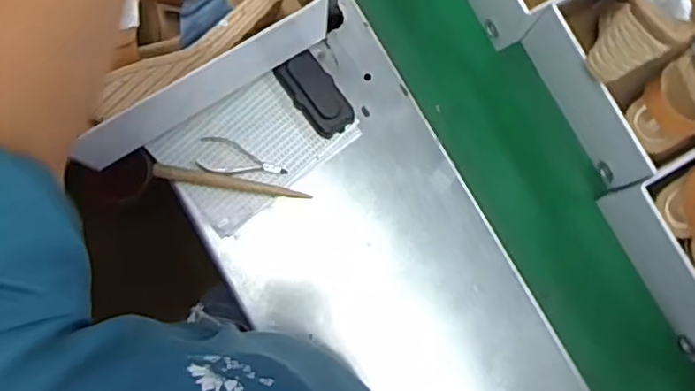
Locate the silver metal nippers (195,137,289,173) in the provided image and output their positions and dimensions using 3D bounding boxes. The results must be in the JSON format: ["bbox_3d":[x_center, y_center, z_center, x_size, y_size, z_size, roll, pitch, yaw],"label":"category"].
[{"bbox_3d":[-0.119,-0.042,0.682,0.100,0.008,0.042,10,81,-3],"label":"silver metal nippers"}]

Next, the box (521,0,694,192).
[{"bbox_3d":[0.380,-0.169,0.642,0.260,0.206,0.205,-27,85,-8],"label":"box"}]

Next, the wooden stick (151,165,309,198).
[{"bbox_3d":[-0.129,-0.014,0.671,0.173,0.013,0.015,9,81,-3],"label":"wooden stick"}]

